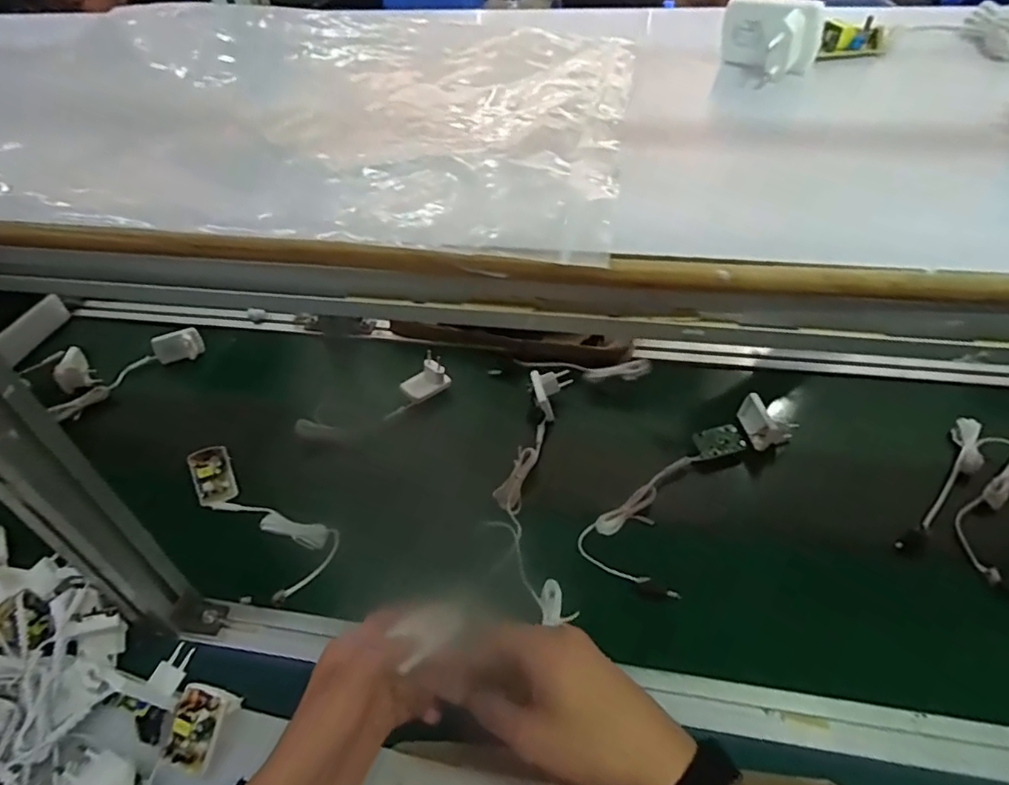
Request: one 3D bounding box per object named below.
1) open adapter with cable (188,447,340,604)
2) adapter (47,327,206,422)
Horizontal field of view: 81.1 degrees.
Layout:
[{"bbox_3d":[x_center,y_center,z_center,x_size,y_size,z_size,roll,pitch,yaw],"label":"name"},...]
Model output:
[{"bbox_3d":[-0.257,0.126,0.625,0.079,0.050,0.199,-35,53,-29],"label":"open adapter with cable"},{"bbox_3d":[-0.523,-0.045,0.809,0.195,0.053,0.091,-31,51,-26],"label":"adapter"}]

